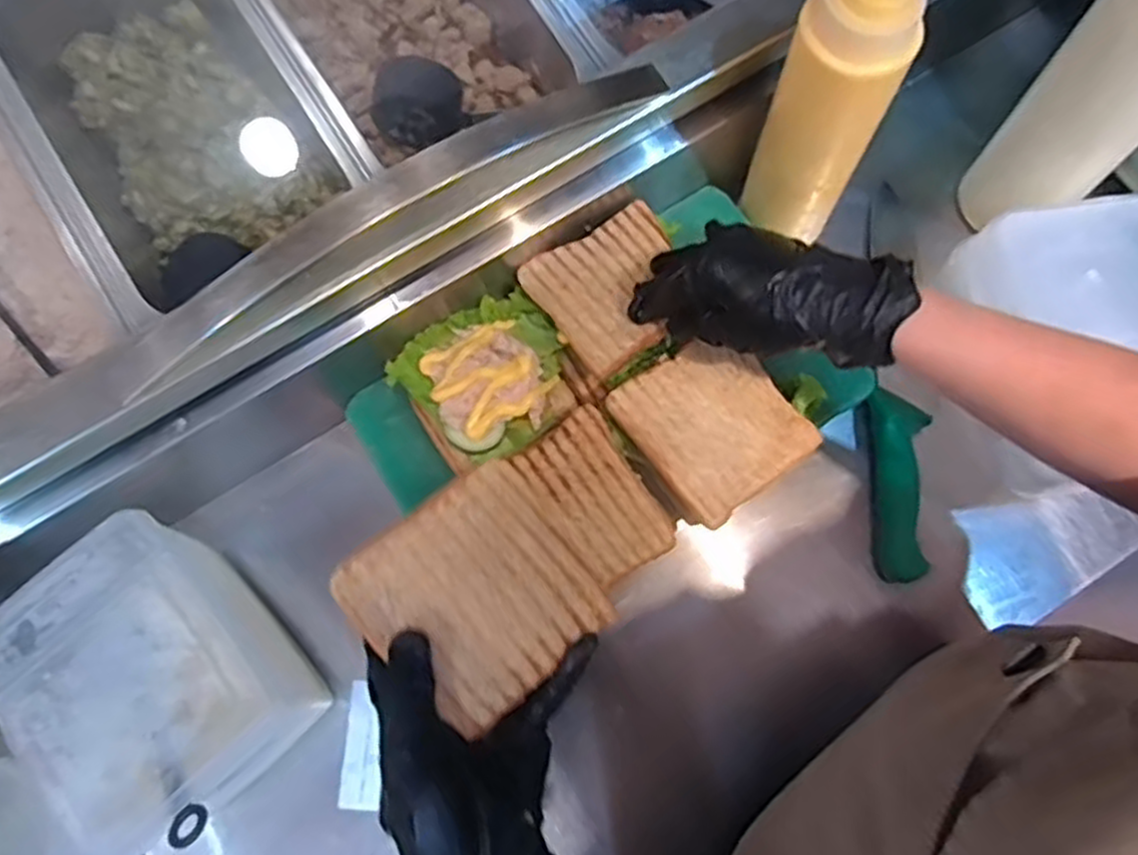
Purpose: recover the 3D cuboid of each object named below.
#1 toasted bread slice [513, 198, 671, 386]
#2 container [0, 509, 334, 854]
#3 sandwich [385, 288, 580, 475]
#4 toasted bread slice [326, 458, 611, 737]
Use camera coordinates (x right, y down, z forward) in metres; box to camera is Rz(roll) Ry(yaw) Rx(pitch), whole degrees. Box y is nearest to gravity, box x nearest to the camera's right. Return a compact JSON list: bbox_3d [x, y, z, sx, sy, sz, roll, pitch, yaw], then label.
[{"bbox_3d":[0.033,-0.095,0.509,0.099,0.015,0.099,-33,75,-8],"label":"toasted bread slice"},{"bbox_3d":[-0.241,0.146,0.454,0.171,0.104,0.124,42,79,13],"label":"container"},{"bbox_3d":[-0.052,-0.031,0.517,0.111,0.043,0.107,-34,75,-8],"label":"sandwich"},{"bbox_3d":[-0.045,0.079,0.366,0.099,0.016,0.098,-38,75,-9],"label":"toasted bread slice"}]

